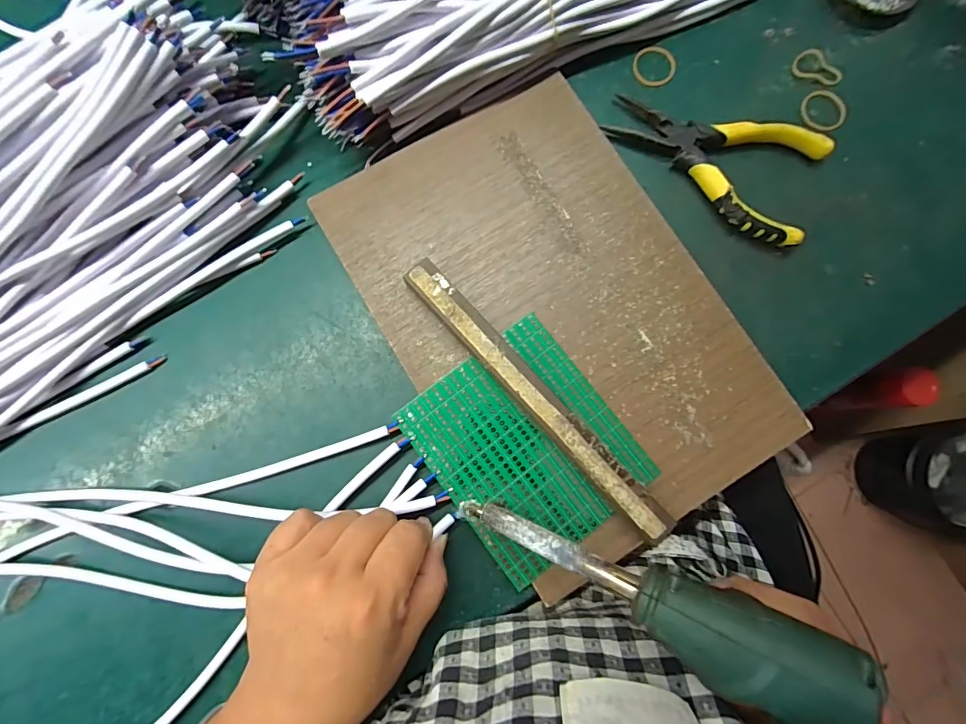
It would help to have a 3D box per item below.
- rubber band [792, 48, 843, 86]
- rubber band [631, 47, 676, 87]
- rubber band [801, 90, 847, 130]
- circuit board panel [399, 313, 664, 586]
[{"bbox_3d":[0.245,-0.214,0.318,0.035,0.005,0.021,37,83,3],"label":"rubber band"},{"bbox_3d":[0.126,-0.217,0.319,0.031,0.004,0.031,0,82,-2],"label":"rubber band"},{"bbox_3d":[0.246,-0.182,0.314,0.031,0.004,0.031,0,82,-2],"label":"rubber band"},{"bbox_3d":[0.028,0.051,0.271,0.113,0.005,0.127,-36,84,-6],"label":"circuit board panel"}]

